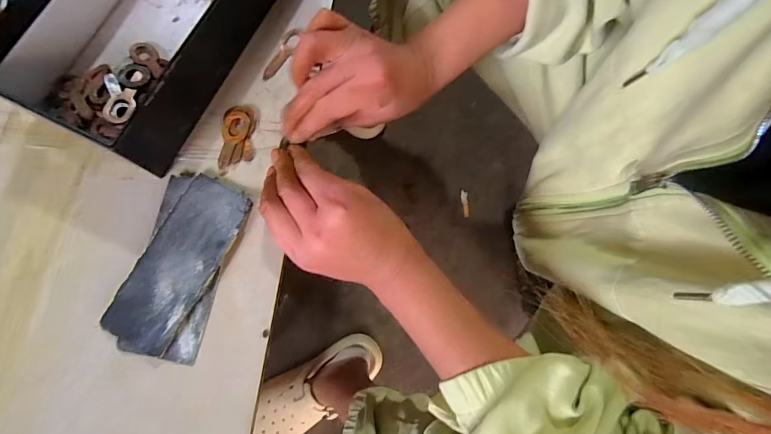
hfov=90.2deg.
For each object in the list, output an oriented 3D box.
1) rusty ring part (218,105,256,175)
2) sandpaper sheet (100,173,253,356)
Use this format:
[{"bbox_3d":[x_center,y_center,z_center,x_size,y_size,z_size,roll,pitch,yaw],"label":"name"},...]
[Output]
[{"bbox_3d":[-0.124,-0.066,0.323,0.027,0.006,0.060,3,78,-3],"label":"rusty ring part"},{"bbox_3d":[-0.158,0.033,0.298,0.056,0.005,0.133,29,78,3],"label":"sandpaper sheet"}]

